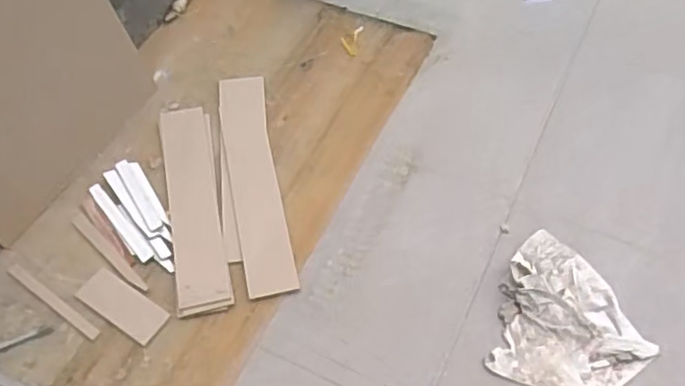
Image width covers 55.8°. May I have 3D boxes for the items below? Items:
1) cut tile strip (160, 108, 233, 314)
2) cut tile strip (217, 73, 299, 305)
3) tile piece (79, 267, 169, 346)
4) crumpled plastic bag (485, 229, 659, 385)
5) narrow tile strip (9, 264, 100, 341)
[{"bbox_3d":[-0.360,0.007,1.548,0.110,0.015,0.574,-12,55,-6],"label":"cut tile strip"},{"bbox_3d":[-0.218,-0.047,1.587,0.124,0.009,0.658,-10,55,-4],"label":"cut tile strip"},{"bbox_3d":[-0.476,0.242,1.399,0.208,0.008,0.082,28,61,21],"label":"tile piece"},{"bbox_3d":[0.484,0.252,1.341,0.302,0.062,0.324,13,57,12],"label":"crumpled plastic bag"},{"bbox_3d":[-0.635,0.236,1.417,0.286,0.007,0.027,30,61,21],"label":"narrow tile strip"}]

